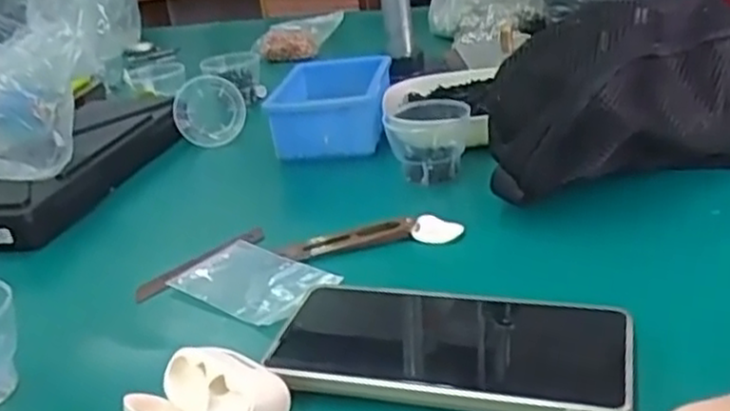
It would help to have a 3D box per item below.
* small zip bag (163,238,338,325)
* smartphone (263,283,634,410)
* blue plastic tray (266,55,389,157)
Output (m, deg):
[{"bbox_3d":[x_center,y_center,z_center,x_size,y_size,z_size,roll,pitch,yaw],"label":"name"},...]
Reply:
[{"bbox_3d":[-0.069,0.044,0.453,0.103,0.009,0.060,13,31,39],"label":"small zip bag"},{"bbox_3d":[0.036,0.069,0.363,0.170,0.015,0.082,3,27,18],"label":"smartphone"},{"bbox_3d":[-0.028,-0.089,0.676,0.095,0.049,0.147,-4,24,9],"label":"blue plastic tray"}]

